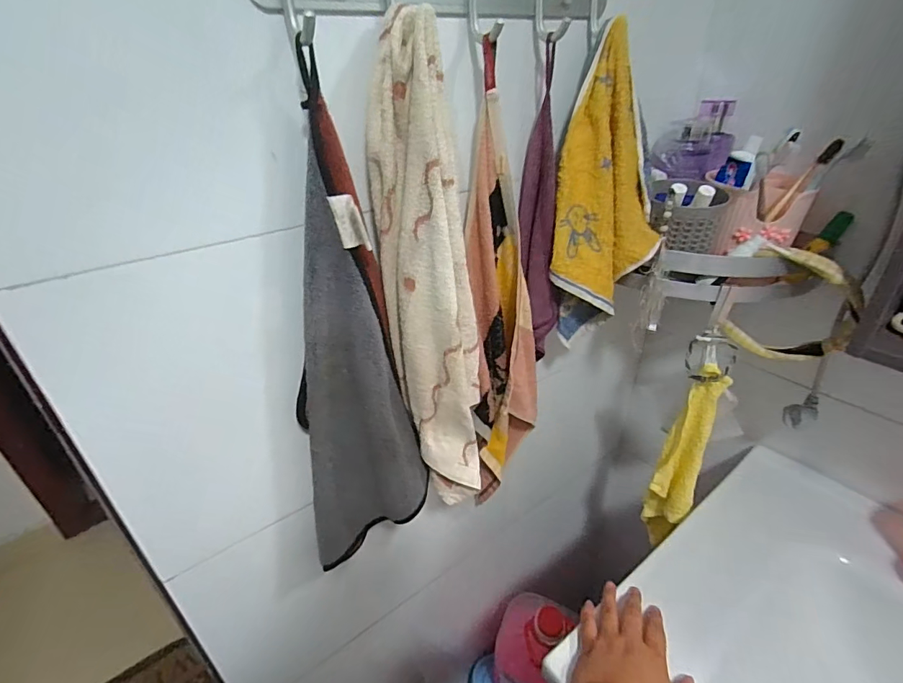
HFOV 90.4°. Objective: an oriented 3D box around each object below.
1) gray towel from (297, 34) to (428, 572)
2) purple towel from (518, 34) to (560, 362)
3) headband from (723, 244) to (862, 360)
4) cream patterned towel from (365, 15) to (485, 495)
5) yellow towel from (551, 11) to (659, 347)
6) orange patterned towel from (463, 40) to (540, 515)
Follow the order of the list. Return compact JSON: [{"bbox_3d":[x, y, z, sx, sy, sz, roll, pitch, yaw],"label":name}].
[{"bbox_3d":[-0.096,0.021,0.403,0.119,0.447,0.069,-10,32,-11],"label":"gray towel"},{"bbox_3d":[0.101,-0.125,0.515,0.055,0.330,0.047,-18,34,-23],"label":"purple towel"},{"bbox_3d":[0.405,-0.045,0.546,0.123,0.136,0.046,10,33,21],"label":"headband"},{"bbox_3d":[-0.014,-0.032,0.406,0.074,0.411,0.089,-21,35,-27],"label":"cream patterned towel"},{"bbox_3d":[0.171,-0.147,0.507,0.117,0.306,0.070,-6,31,-5],"label":"yellow towel"},{"bbox_3d":[0.060,-0.018,0.509,0.083,0.491,0.078,2,31,9],"label":"orange patterned towel"}]

